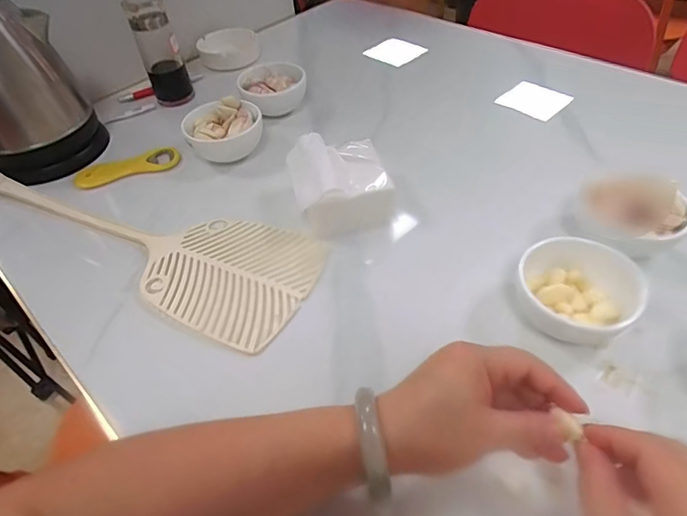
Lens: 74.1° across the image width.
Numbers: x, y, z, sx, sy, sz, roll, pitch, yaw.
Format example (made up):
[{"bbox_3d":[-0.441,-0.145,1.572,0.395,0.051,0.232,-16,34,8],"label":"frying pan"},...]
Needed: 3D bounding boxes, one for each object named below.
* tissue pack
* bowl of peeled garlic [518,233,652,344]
[{"bbox_3d":[-0.006,-0.074,0.486,0.095,0.076,0.115,-20,49,-13],"label":"tissue pack"},{"bbox_3d":[0.193,0.022,0.371,0.094,0.048,0.088,-3,48,3],"label":"bowl of peeled garlic"}]

